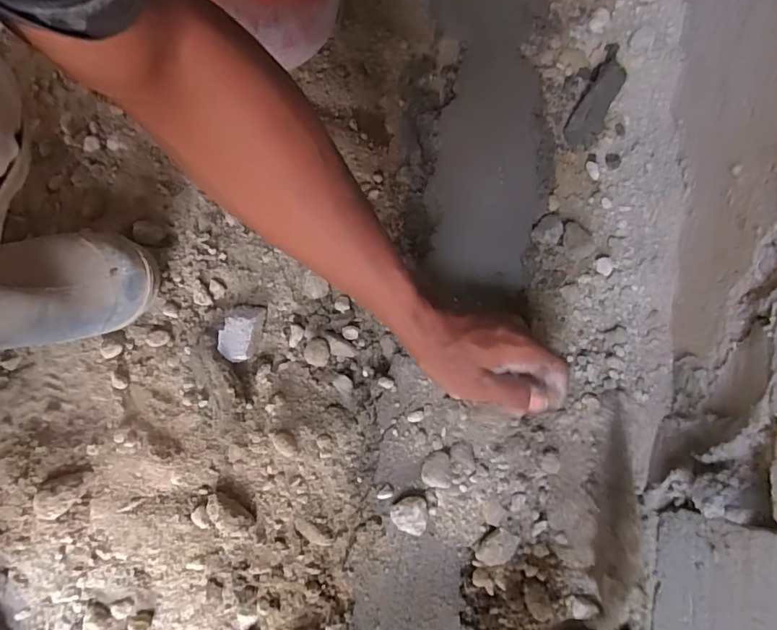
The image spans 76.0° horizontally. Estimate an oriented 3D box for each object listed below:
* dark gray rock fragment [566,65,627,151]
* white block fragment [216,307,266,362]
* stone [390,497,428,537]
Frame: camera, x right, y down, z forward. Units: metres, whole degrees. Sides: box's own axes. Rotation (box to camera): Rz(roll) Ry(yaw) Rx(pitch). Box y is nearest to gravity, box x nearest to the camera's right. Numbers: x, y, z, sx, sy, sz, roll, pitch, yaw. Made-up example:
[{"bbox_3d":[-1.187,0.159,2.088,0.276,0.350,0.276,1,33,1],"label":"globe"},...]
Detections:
[{"bbox_3d":[0.219,-0.221,0.529,0.033,0.020,0.089,28,98,6],"label":"dark gray rock fragment"},{"bbox_3d":[-0.140,0.017,0.475,0.030,0.028,0.056,11,77,3],"label":"white block fragment"},{"bbox_3d":[0.019,0.165,0.415,0.030,0.021,0.028,1,77,-4],"label":"stone"}]

